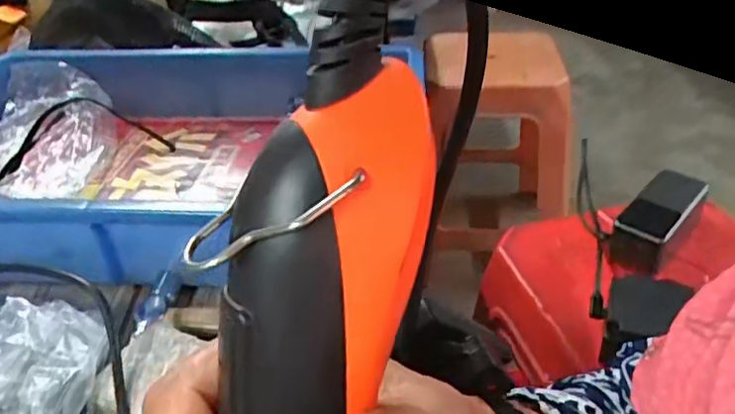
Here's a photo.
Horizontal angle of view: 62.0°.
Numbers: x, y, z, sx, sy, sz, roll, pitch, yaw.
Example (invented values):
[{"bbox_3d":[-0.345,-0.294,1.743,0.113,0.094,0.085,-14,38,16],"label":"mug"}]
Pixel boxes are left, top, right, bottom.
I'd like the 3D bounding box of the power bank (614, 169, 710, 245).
[{"bbox_3d":[0.314,-0.006,0.644,0.051,0.014,0.123,31,51,32],"label":"power bank"}]

